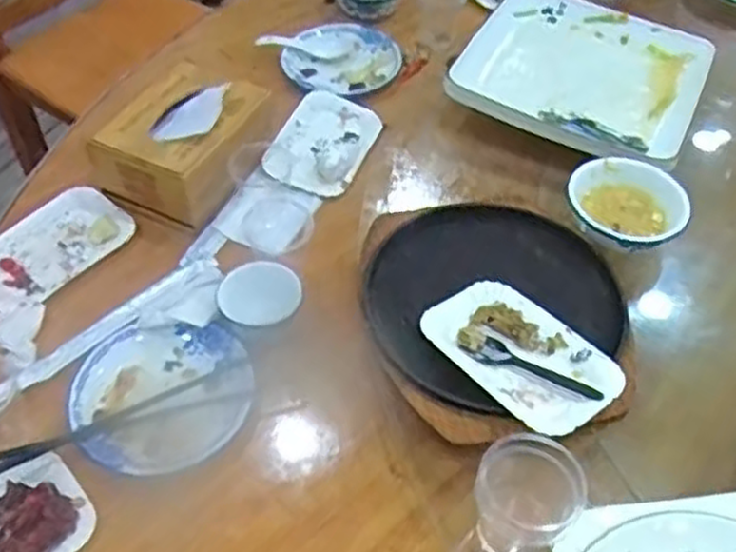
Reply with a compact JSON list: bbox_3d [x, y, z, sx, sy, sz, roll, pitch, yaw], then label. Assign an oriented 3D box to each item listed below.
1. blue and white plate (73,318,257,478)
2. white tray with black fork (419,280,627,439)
[{"bbox_3d":[-0.178,0.105,0.657,0.147,0.027,0.132,-5,53,-2],"label":"blue and white plate"},{"bbox_3d":[0.124,0.062,0.610,0.095,0.018,0.153,-33,58,-25],"label":"white tray with black fork"}]

